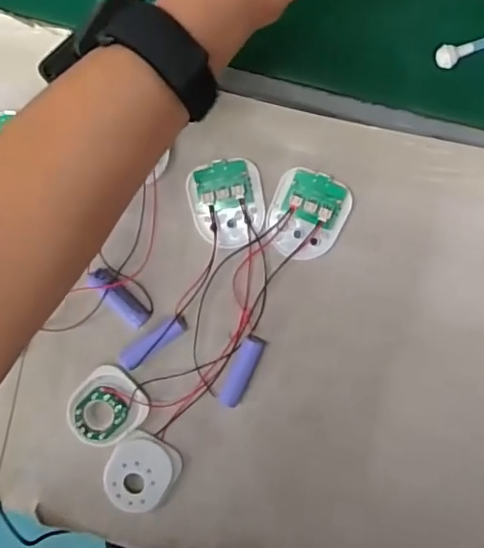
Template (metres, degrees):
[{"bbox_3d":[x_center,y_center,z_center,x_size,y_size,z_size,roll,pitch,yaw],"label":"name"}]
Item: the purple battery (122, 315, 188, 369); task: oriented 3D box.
[{"bbox_3d":[-0.061,0.047,0.390,0.052,0.013,0.015,-37,92,8],"label":"purple battery"}]

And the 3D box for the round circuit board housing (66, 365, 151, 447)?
[{"bbox_3d":[-0.095,0.094,0.400,0.059,0.008,0.049,-42,91,8],"label":"round circuit board housing"}]

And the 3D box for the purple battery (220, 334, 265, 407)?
[{"bbox_3d":[0.000,0.067,0.392,0.014,0.012,0.051,24,98,2],"label":"purple battery"}]

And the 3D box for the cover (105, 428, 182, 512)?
[{"bbox_3d":[-0.072,0.140,0.403,0.047,0.007,0.057,34,98,1],"label":"cover"}]

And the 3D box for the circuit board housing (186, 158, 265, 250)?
[{"bbox_3d":[-0.010,-0.046,0.378,0.047,0.011,0.057,-10,95,6],"label":"circuit board housing"}]

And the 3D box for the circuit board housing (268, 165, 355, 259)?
[{"bbox_3d":[0.043,-0.038,0.371,0.049,0.008,0.056,19,98,3],"label":"circuit board housing"}]

